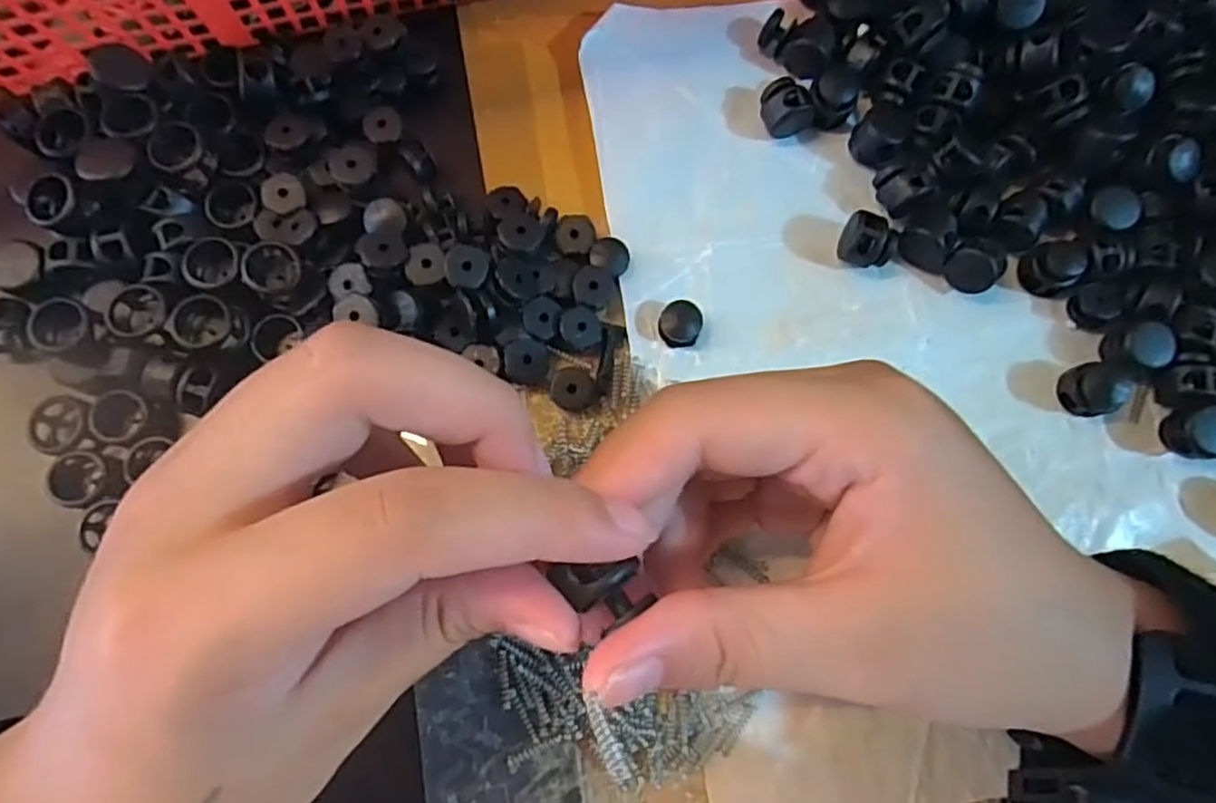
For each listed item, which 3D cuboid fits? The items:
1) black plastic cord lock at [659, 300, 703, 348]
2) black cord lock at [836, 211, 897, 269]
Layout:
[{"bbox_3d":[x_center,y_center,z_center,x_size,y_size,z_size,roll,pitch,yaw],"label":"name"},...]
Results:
[{"bbox_3d":[0.023,-0.025,0.225,0.013,0.008,0.014,1,77,-4],"label":"black plastic cord lock"},{"bbox_3d":[0.085,-0.053,0.232,0.015,0.016,0.017,10,77,-2],"label":"black cord lock"}]

